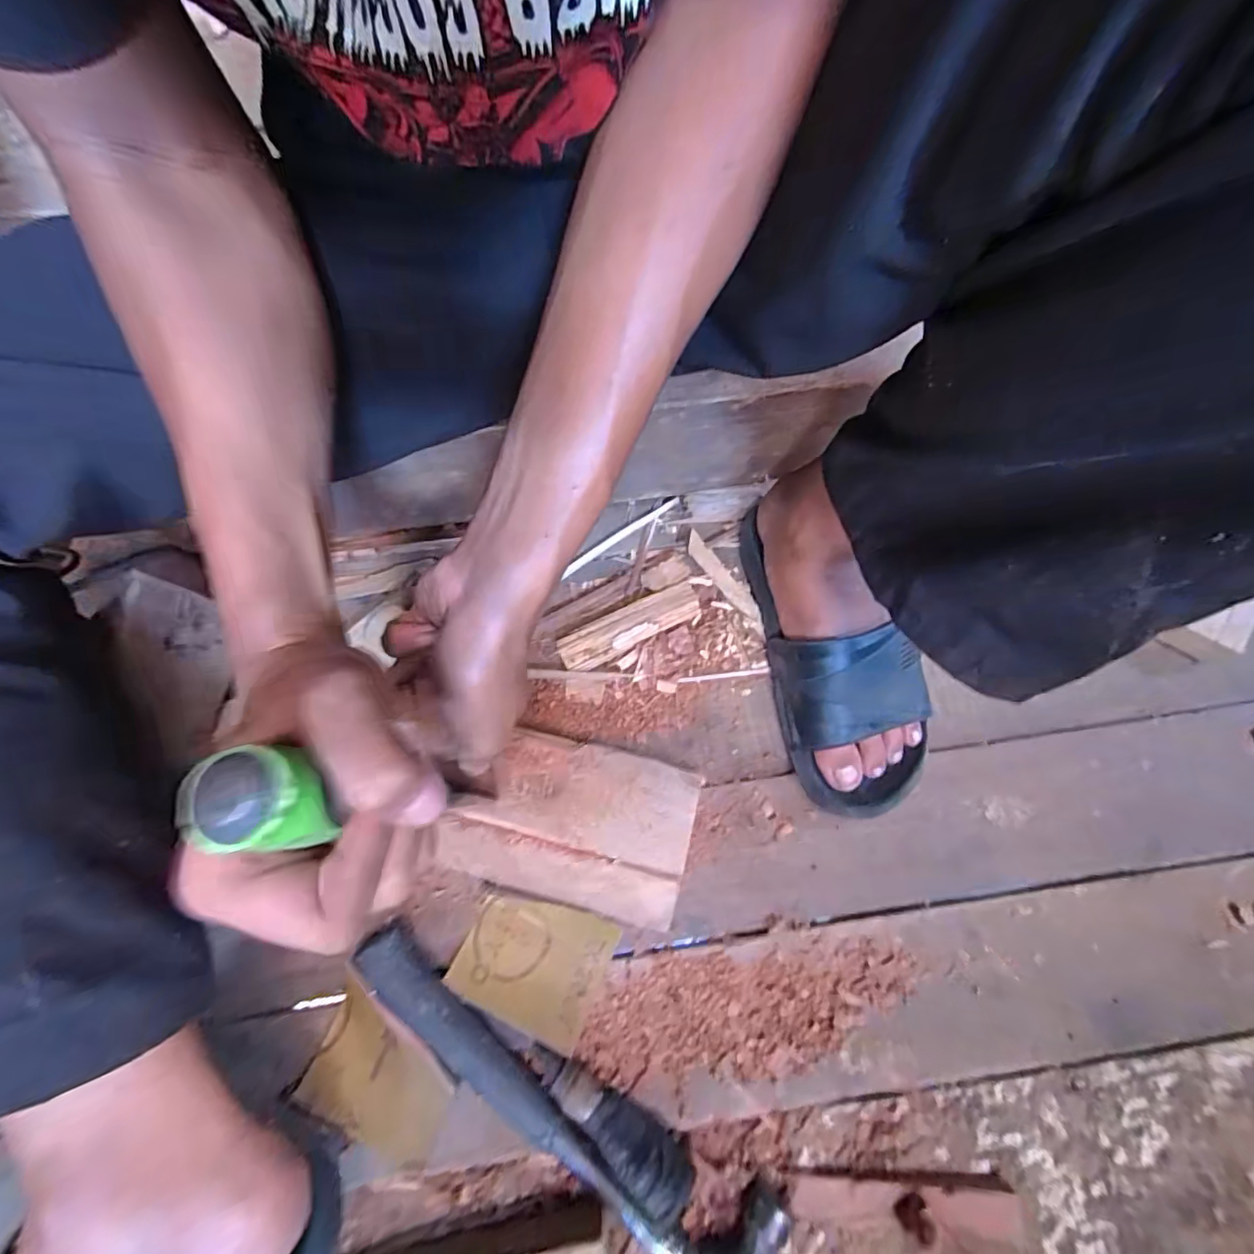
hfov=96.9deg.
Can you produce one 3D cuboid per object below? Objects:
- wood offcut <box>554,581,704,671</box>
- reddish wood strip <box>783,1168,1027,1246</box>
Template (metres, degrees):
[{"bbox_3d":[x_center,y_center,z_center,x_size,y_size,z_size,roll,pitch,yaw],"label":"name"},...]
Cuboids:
[{"bbox_3d":[0.002,0.000,0.482,0.127,0.012,0.036,-25,71,-8],"label":"wood offcut"},{"bbox_3d":[0.173,0.360,0.348,0.140,0.016,0.031,3,70,2],"label":"reddish wood strip"}]

